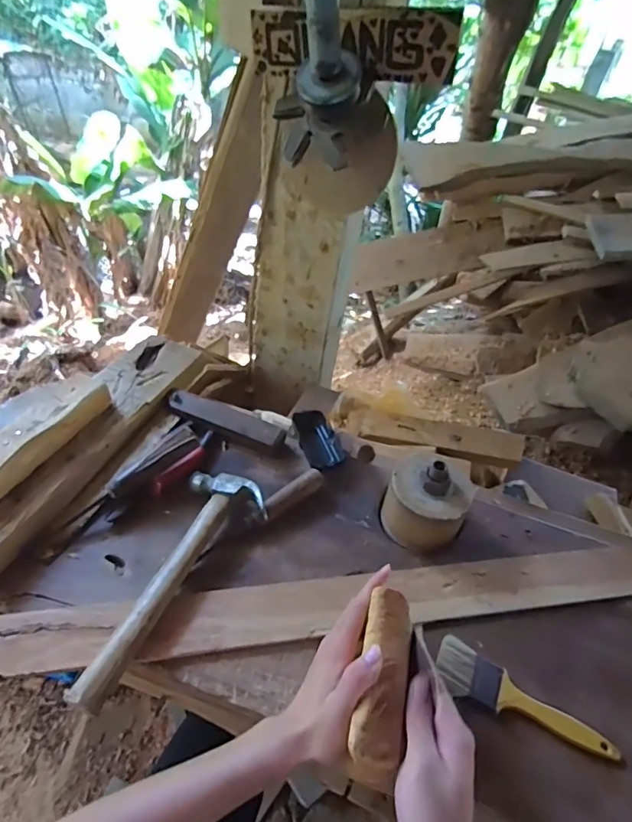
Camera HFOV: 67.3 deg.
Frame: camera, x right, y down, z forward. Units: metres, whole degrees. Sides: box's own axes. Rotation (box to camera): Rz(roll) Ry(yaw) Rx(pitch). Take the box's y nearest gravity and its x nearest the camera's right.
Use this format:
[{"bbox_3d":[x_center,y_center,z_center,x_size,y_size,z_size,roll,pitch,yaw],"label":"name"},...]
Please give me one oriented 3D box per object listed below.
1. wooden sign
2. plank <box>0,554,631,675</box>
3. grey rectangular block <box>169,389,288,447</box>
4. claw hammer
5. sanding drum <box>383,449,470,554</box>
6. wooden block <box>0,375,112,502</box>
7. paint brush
[{"bbox_3d":[0.040,-0.425,0.550,0.242,0.073,0.016,20,45,11],"label":"wooden sign"},{"bbox_3d":[0.076,0.212,0.539,0.814,0.011,0.067,-3,43,-10],"label":"plank"},{"bbox_3d":[-0.133,0.009,0.700,0.181,0.023,0.034,19,44,14],"label":"grey rectangular block"},{"bbox_3d":[-0.141,0.184,0.515,0.102,0.043,0.273,15,44,7],"label":"claw hammer"},{"bbox_3d":[0.138,0.113,0.592,0.097,0.094,0.093,22,45,13],"label":"sanding drum"},{"bbox_3d":[-0.353,0.031,0.592,0.059,0.040,0.219,21,46,12],"label":"wooden block"},{"bbox_3d":[0.206,0.292,0.474,0.174,0.010,0.048,26,47,16],"label":"paint brush"}]

